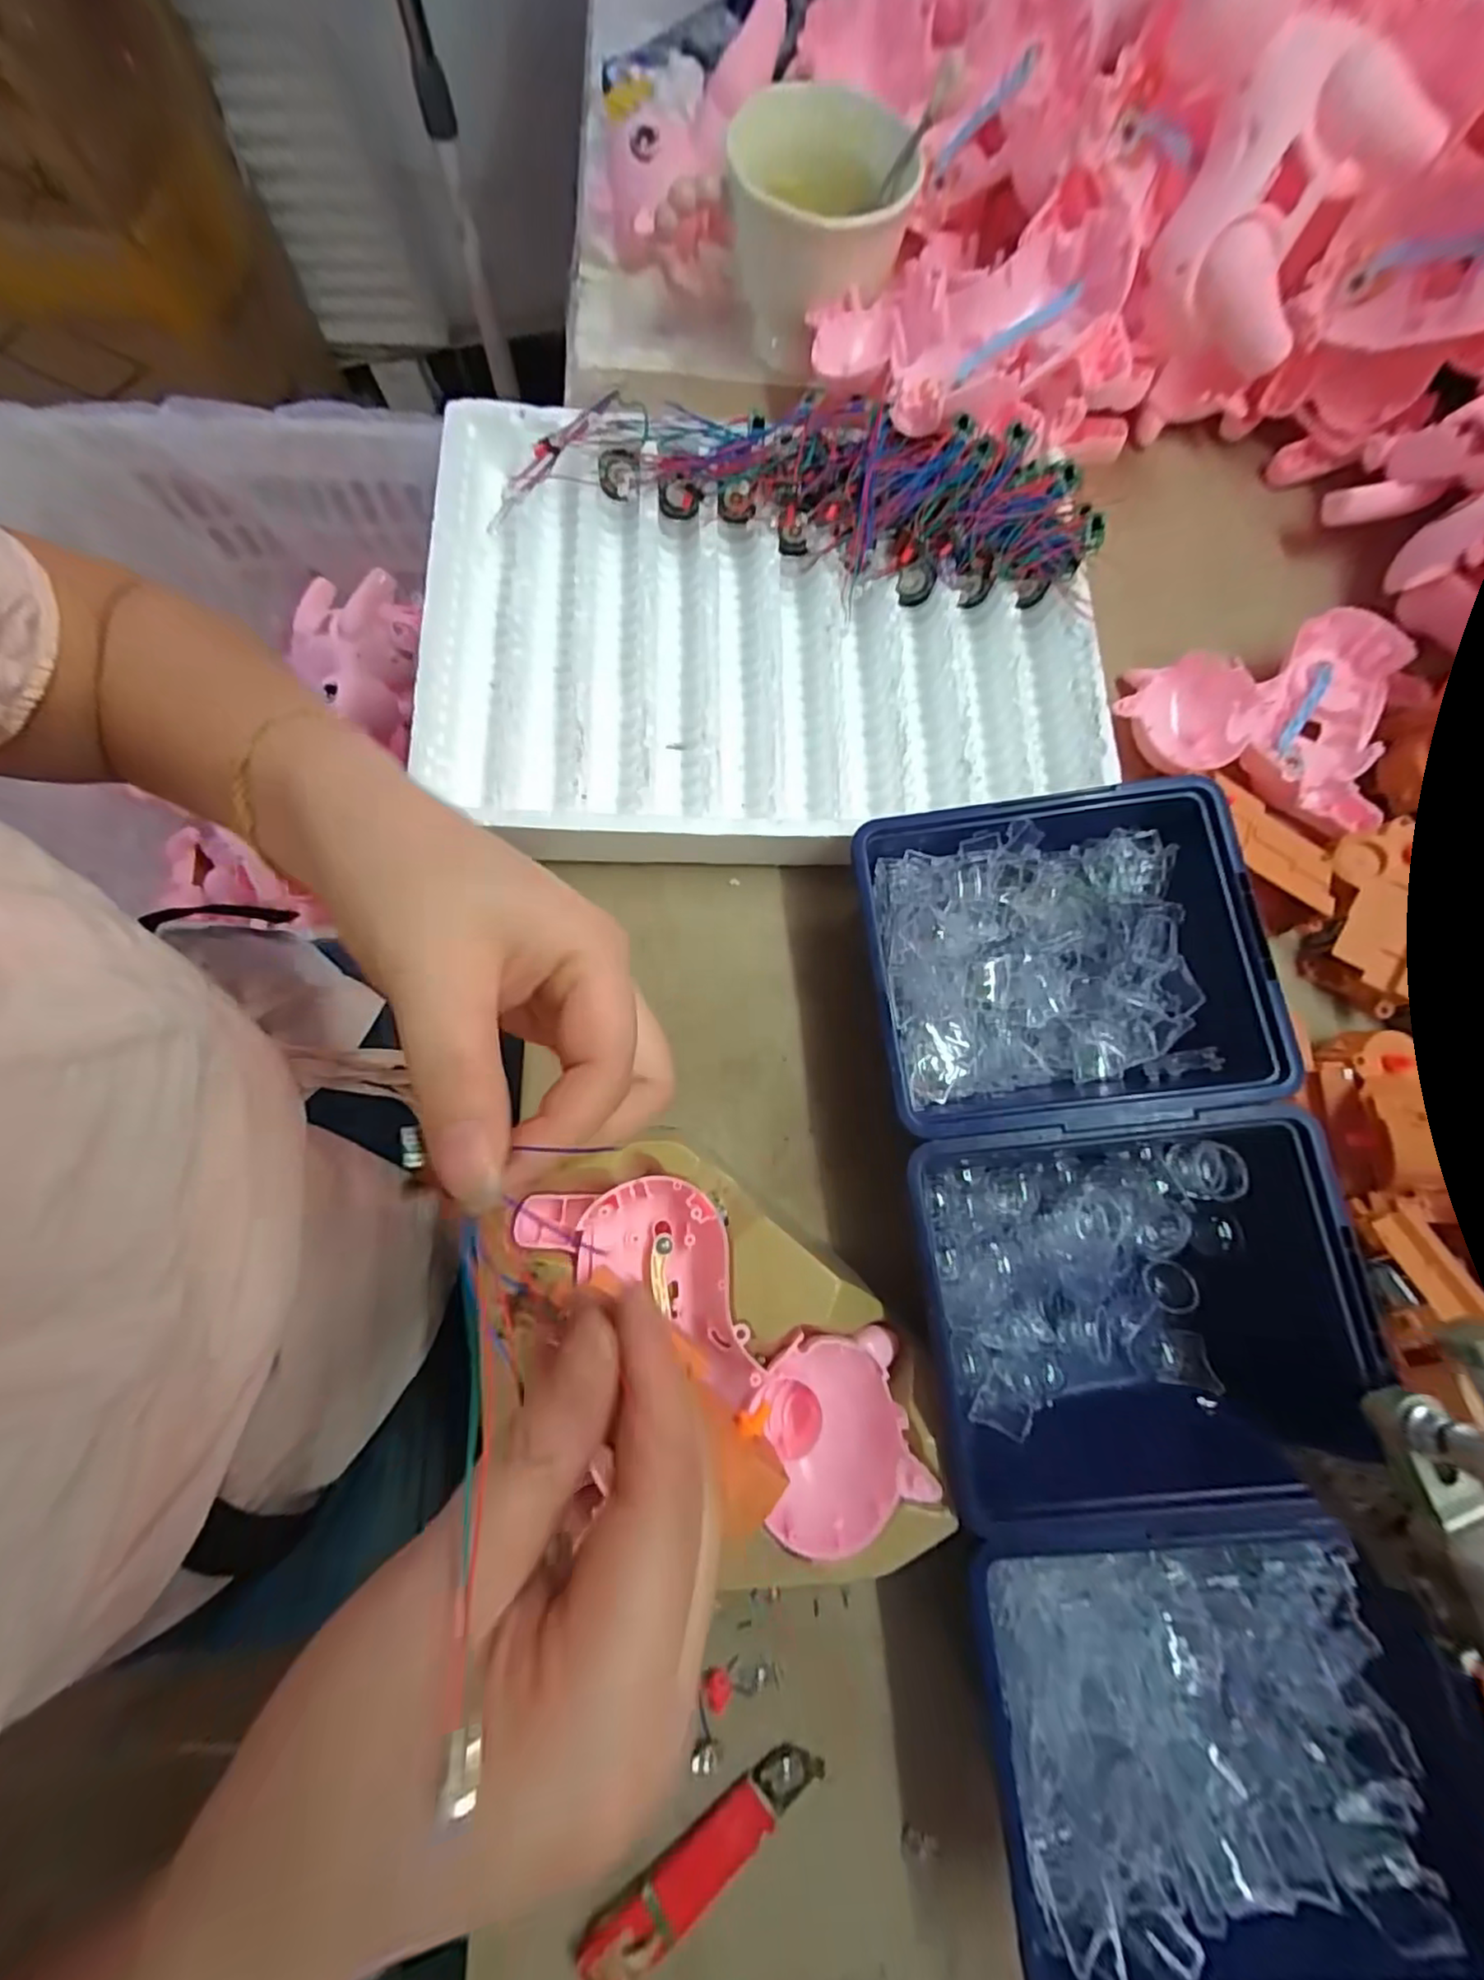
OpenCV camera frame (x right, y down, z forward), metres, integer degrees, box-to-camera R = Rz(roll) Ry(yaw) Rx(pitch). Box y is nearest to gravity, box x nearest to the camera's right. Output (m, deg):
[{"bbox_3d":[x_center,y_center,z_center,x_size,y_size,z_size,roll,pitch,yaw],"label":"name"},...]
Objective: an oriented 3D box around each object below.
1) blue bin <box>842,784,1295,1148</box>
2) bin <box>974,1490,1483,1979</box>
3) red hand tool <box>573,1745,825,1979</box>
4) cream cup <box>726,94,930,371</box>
[{"bbox_3d":[0.141,-0.012,0.297,0.165,0.060,0.140,-5,78,-4],"label":"blue bin"},{"bbox_3d":[0.171,0.266,0.244,0.163,0.061,0.147,-5,78,-4],"label":"bin"},{"bbox_3d":[-0.014,0.339,0.248,0.102,0.013,0.023,-34,82,-10],"label":"red hand tool"},{"bbox_3d":[0.042,-0.433,0.376,0.100,0.076,0.096,1,78,-3],"label":"cream cup"}]

